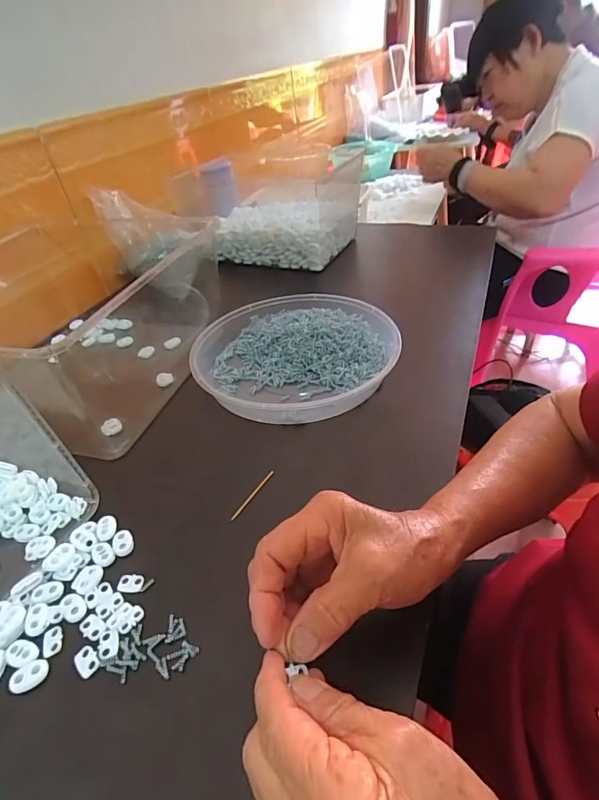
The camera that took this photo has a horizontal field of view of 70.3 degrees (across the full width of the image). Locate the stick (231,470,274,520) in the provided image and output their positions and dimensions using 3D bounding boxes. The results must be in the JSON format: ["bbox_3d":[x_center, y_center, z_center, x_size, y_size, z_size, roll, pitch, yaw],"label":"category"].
[{"bbox_3d":[-0.040,0.082,0.370,0.004,0.004,0.057,21,47,29],"label":"stick"}]

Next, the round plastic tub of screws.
[{"bbox_3d":[-0.007,-0.054,0.497,0.227,0.039,0.223,-3,40,3],"label":"round plastic tub of screws"}]

